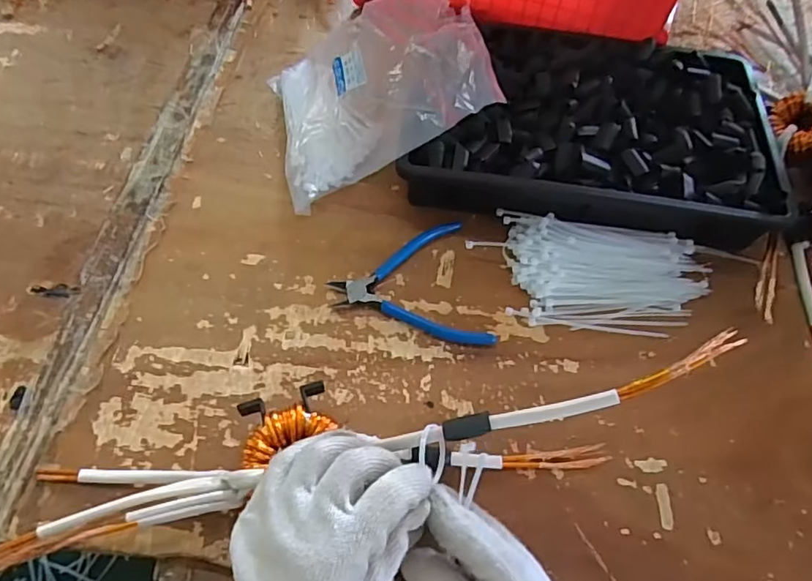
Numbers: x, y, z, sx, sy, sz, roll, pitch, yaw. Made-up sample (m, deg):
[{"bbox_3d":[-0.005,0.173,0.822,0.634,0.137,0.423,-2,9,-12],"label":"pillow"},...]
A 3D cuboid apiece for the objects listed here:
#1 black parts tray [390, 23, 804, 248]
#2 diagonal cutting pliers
[{"bbox_3d":[0.191,-0.166,0.563,0.350,0.069,0.224,8,59,1],"label":"black parts tray"},{"bbox_3d":[0.002,-0.001,0.485,0.129,0.010,0.128,-10,60,-10],"label":"diagonal cutting pliers"}]

